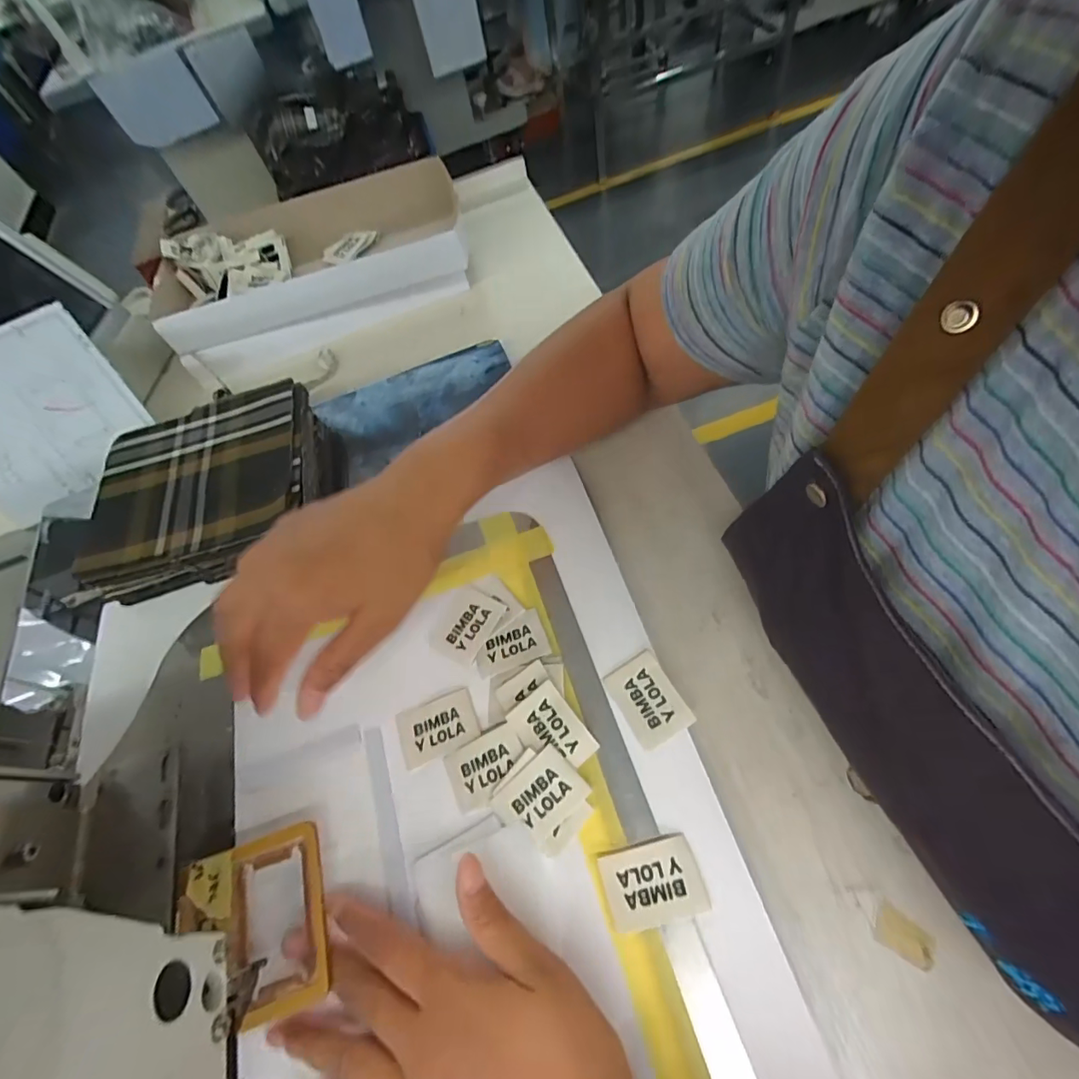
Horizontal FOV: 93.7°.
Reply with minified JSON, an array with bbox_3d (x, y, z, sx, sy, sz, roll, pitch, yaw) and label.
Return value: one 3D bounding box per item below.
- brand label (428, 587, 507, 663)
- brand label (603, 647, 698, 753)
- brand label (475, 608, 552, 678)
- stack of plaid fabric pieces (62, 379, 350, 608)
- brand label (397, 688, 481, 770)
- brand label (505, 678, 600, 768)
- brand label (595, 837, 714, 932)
[{"bbox_3d":[-0.049,0.057,0.343,0.038,0.004,0.046,21,66,21],"label":"brand label"},{"bbox_3d":[0.065,0.095,0.303,0.035,0.004,0.048,-31,60,-3],"label":"brand label"},{"bbox_3d":[-0.019,0.069,0.332,0.047,0.004,0.032,-23,59,-2],"label":"brand label"},{"bbox_3d":[-0.264,-0.044,0.414,0.186,0.039,0.155,-18,60,1],"label":"stack of plaid fabric pieces"},{"bbox_3d":[-0.064,0.116,0.315,0.049,0.004,0.034,-25,60,1],"label":"brand label"},{"bbox_3d":[0.007,0.112,0.296,0.034,0.004,0.048,-37,64,-11],"label":"brand label"},{"bbox_3d":[0.058,0.175,0.260,0.048,0.004,0.034,-18,58,4],"label":"brand label"}]

